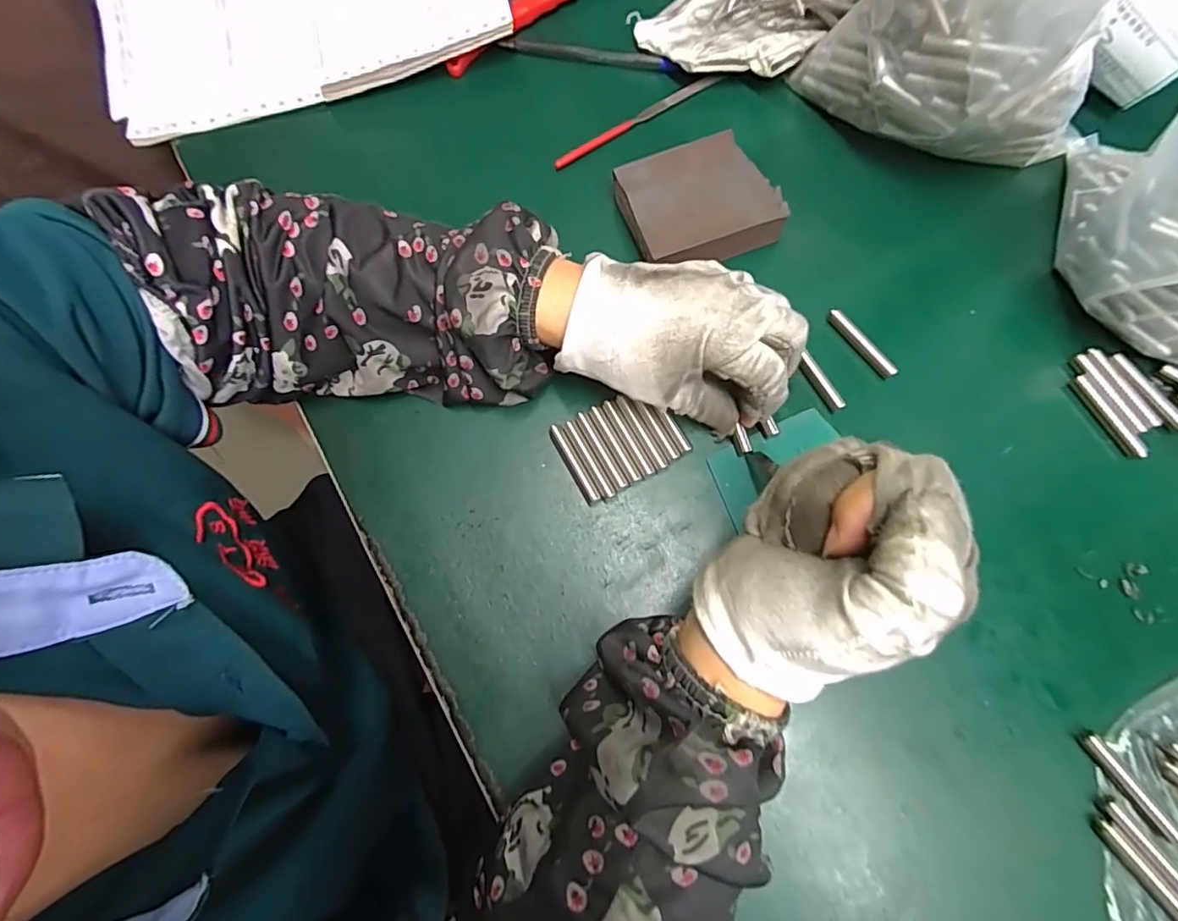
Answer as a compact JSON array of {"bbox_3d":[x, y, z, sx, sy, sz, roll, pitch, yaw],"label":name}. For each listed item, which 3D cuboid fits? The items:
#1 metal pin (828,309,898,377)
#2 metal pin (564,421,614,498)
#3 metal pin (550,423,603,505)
[{"bbox_3d":[0.151,-0.065,0.302,0.006,0.007,0.048,-34,74,-6],"label":"metal pin"},{"bbox_3d":[0.000,-0.001,0.290,0.006,0.004,0.047,-30,74,-5],"label":"metal pin"},{"bbox_3d":[-0.008,0.002,0.289,0.007,0.004,0.047,-30,74,-5],"label":"metal pin"}]

